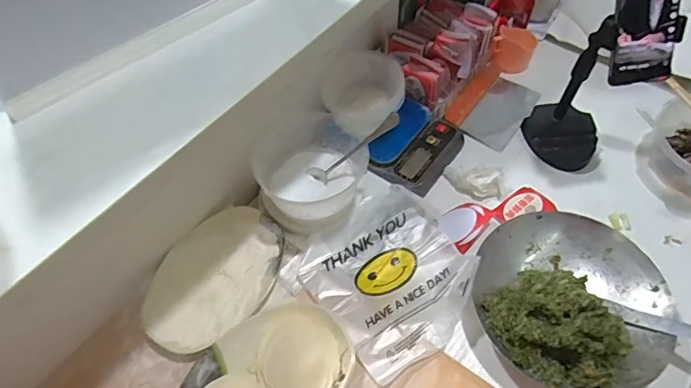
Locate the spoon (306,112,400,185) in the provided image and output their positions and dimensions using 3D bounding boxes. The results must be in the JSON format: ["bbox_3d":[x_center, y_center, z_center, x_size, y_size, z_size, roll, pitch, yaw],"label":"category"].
[{"bbox_3d":[0.009,-0.056,0.602,0.020,0.173,0.024,28,51,-27],"label":"spoon"}]

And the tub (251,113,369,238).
[{"bbox_3d":[-0.048,-0.027,0.629,0.131,0.092,0.143,-1,55,1],"label":"tub"}]

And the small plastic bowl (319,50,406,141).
[{"bbox_3d":[0.028,-0.132,0.671,0.128,0.075,0.110,-38,62,-22],"label":"small plastic bowl"}]

